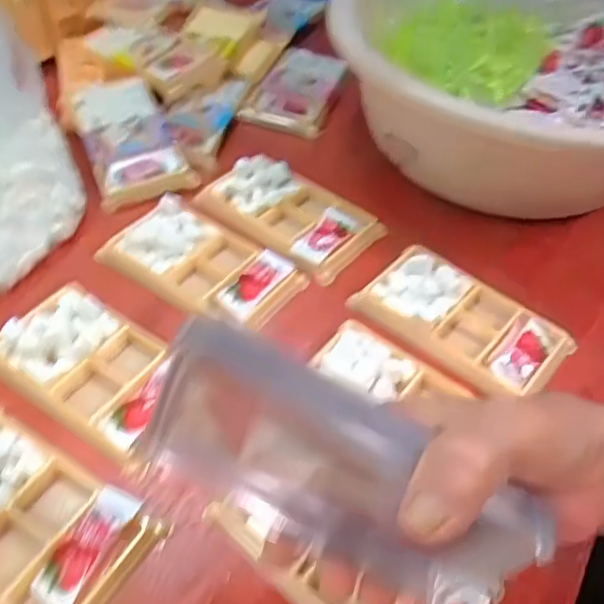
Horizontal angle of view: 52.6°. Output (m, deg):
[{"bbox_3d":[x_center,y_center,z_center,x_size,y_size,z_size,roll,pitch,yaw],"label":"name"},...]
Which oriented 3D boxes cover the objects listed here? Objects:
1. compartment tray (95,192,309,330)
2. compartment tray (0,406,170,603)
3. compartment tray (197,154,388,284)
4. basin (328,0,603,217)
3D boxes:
[{"bbox_3d":[-0.072,-0.029,0.454,0.134,0.020,0.081,30,53,19],"label":"compartment tray"},{"bbox_3d":[-0.146,0.107,0.311,0.135,0.013,0.076,28,52,17],"label":"compartment tray"},{"bbox_3d":[-0.009,-0.070,0.487,0.134,0.025,0.083,32,53,20],"label":"compartment tray"},{"bbox_3d":[0.168,-0.172,0.512,0.287,0.137,0.256,8,49,1],"label":"basin"}]

